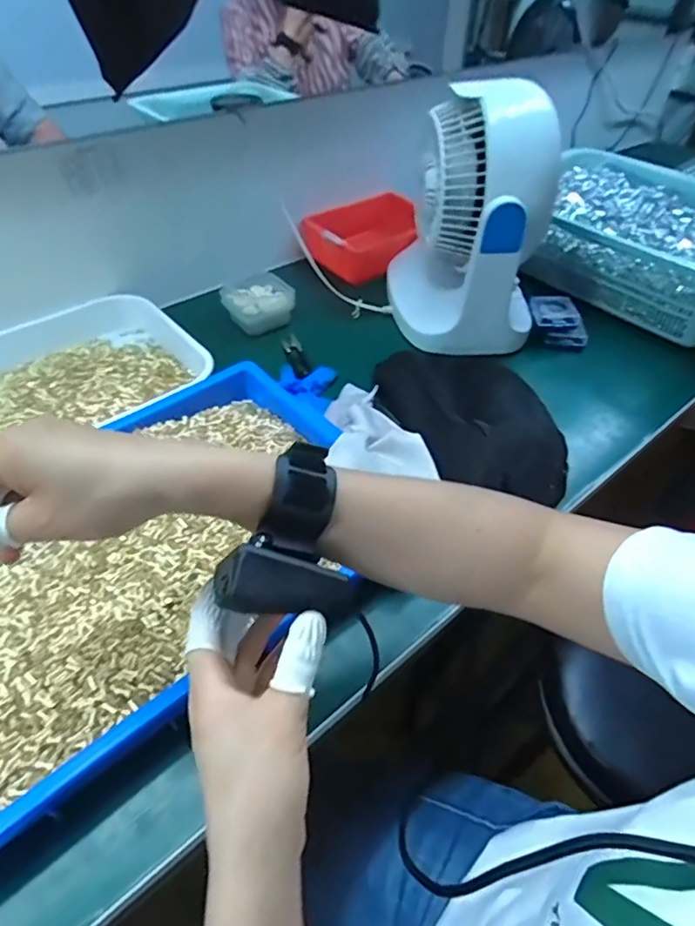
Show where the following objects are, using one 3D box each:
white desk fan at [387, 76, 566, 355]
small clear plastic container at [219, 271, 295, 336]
[{"bbox_3d":[0.153,-0.279,0.633,0.177,0.251,0.147,6,46,4],"label":"white desk fan"},{"bbox_3d":[-0.122,-0.218,0.725,0.081,0.047,0.084,36,55,28],"label":"small clear plastic container"}]

